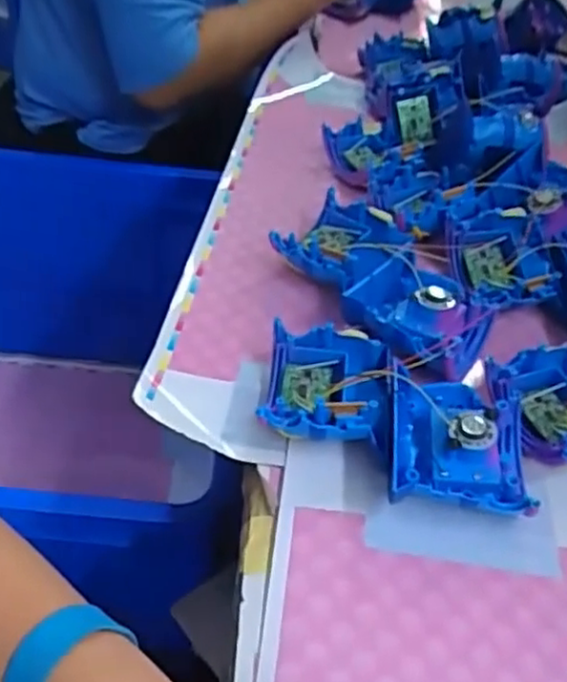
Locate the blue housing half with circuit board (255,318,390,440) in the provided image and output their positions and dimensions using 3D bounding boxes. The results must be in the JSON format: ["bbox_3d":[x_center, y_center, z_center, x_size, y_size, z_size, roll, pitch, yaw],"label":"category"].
[{"bbox_3d":[0.026,0.030,0.431,0.072,0.041,0.080,9,44,3],"label":"blue housing half with circuit board"}]

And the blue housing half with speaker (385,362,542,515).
[{"bbox_3d":[0.104,0.061,0.407,0.085,0.044,0.099,8,44,1],"label":"blue housing half with speaker"}]

